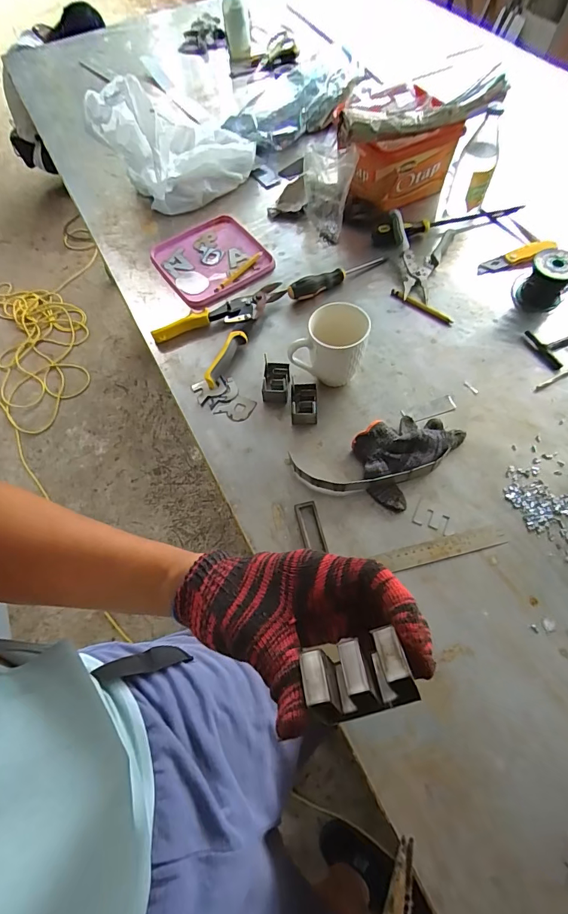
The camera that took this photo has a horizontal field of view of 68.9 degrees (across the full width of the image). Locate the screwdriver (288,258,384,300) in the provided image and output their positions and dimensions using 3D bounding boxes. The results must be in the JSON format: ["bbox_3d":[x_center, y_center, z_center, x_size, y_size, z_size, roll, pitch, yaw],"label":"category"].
[{"bbox_3d":[0.092,-0.323,0.733,0.194,0.032,0.032,-29,65,-12],"label":"screwdriver"}]

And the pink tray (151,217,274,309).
[{"bbox_3d":[-0.136,-0.376,0.787,0.189,0.017,0.205,-37,67,-15],"label":"pink tray"}]

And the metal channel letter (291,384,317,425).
[{"bbox_3d":[0.030,-0.080,0.613,0.036,0.035,0.058,0,63,3],"label":"metal channel letter"}]

